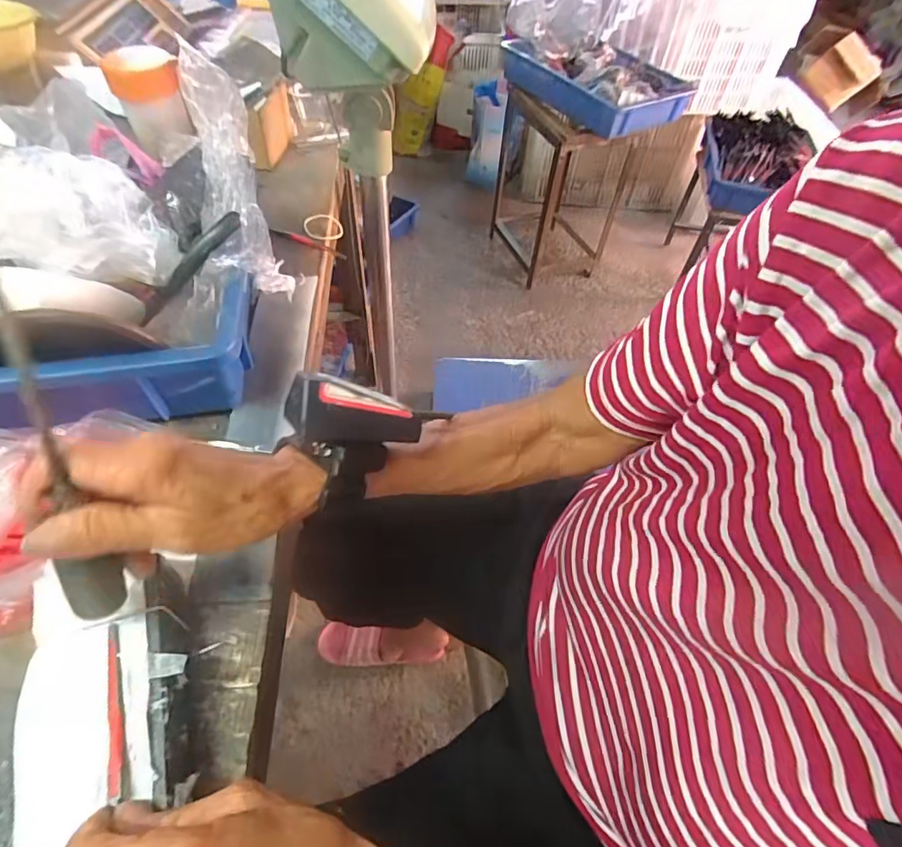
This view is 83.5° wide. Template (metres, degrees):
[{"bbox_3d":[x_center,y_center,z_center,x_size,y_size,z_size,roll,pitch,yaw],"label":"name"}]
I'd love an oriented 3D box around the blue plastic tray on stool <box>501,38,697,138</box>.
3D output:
[{"bbox_3d":[0.373,-0.878,1.293,0.330,0.093,0.428,-22,56,-19],"label":"blue plastic tray on stool"}]

